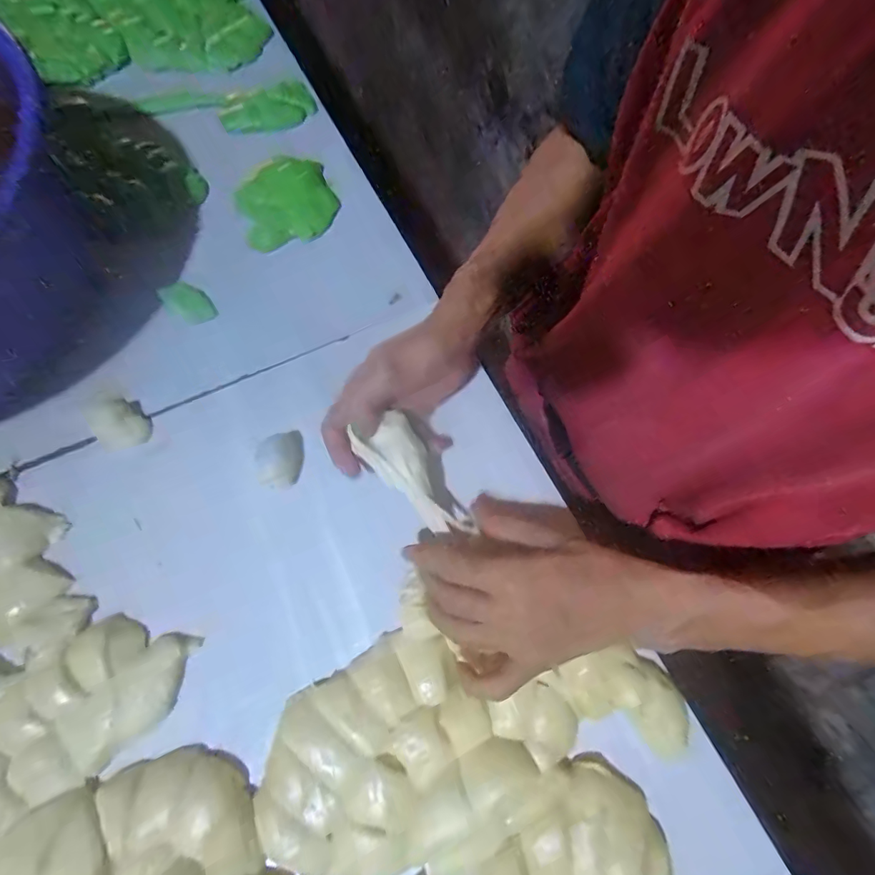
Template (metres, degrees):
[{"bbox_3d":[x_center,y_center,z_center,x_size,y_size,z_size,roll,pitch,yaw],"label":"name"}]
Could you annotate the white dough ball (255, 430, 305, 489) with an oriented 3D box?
[{"bbox_3d":[-0.129,0.017,0.376,0.031,0.021,0.049,3,68,1],"label":"white dough ball"}]

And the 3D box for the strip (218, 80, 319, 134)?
[{"bbox_3d":[-0.210,-0.405,0.571,0.114,0.050,0.017,-30,72,-13],"label":"strip"}]

